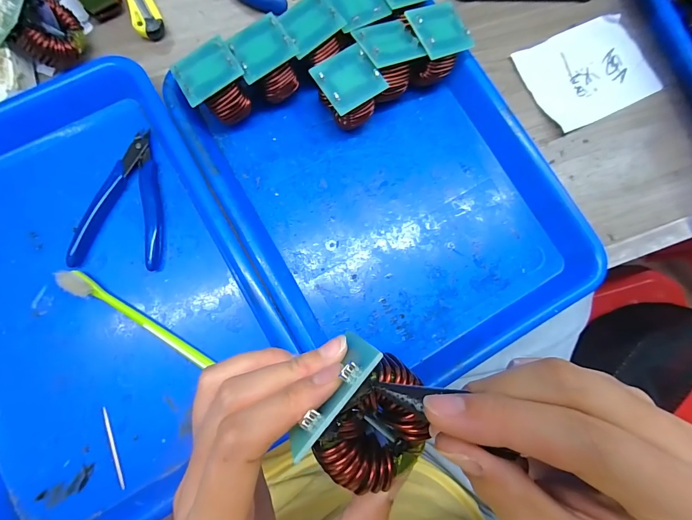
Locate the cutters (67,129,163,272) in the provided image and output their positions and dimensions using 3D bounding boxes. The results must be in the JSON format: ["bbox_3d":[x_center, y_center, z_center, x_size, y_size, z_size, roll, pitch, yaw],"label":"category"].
[{"bbox_3d":[-0.187,-0.050,0.272,0.065,0.011,0.114,1,81,-4],"label":"cutters"}]

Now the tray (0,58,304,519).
[{"bbox_3d":[-0.206,0.031,0.253,0.253,0.034,0.330,-30,84,-8],"label":"tray"}]

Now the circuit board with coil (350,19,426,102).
[{"bbox_3d":[0.034,-0.169,0.279,0.047,0.054,0.046,-22,83,-7],"label":"circuit board with coil"}]

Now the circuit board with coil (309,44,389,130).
[{"bbox_3d":[0.001,-0.137,0.275,0.049,0.046,0.050,-33,84,-8],"label":"circuit board with coil"}]

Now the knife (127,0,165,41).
[{"bbox_3d":[-0.192,-0.245,0.297,0.023,0.014,0.096,-24,83,-7],"label":"knife"}]

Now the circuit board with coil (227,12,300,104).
[{"bbox_3d":[-0.066,-0.160,0.273,0.045,0.050,0.044,-34,85,-8],"label":"circuit board with coil"}]

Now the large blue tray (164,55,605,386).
[{"bbox_3d":[0.038,-0.053,0.274,0.244,0.033,0.281,-29,84,-8],"label":"large blue tray"}]

